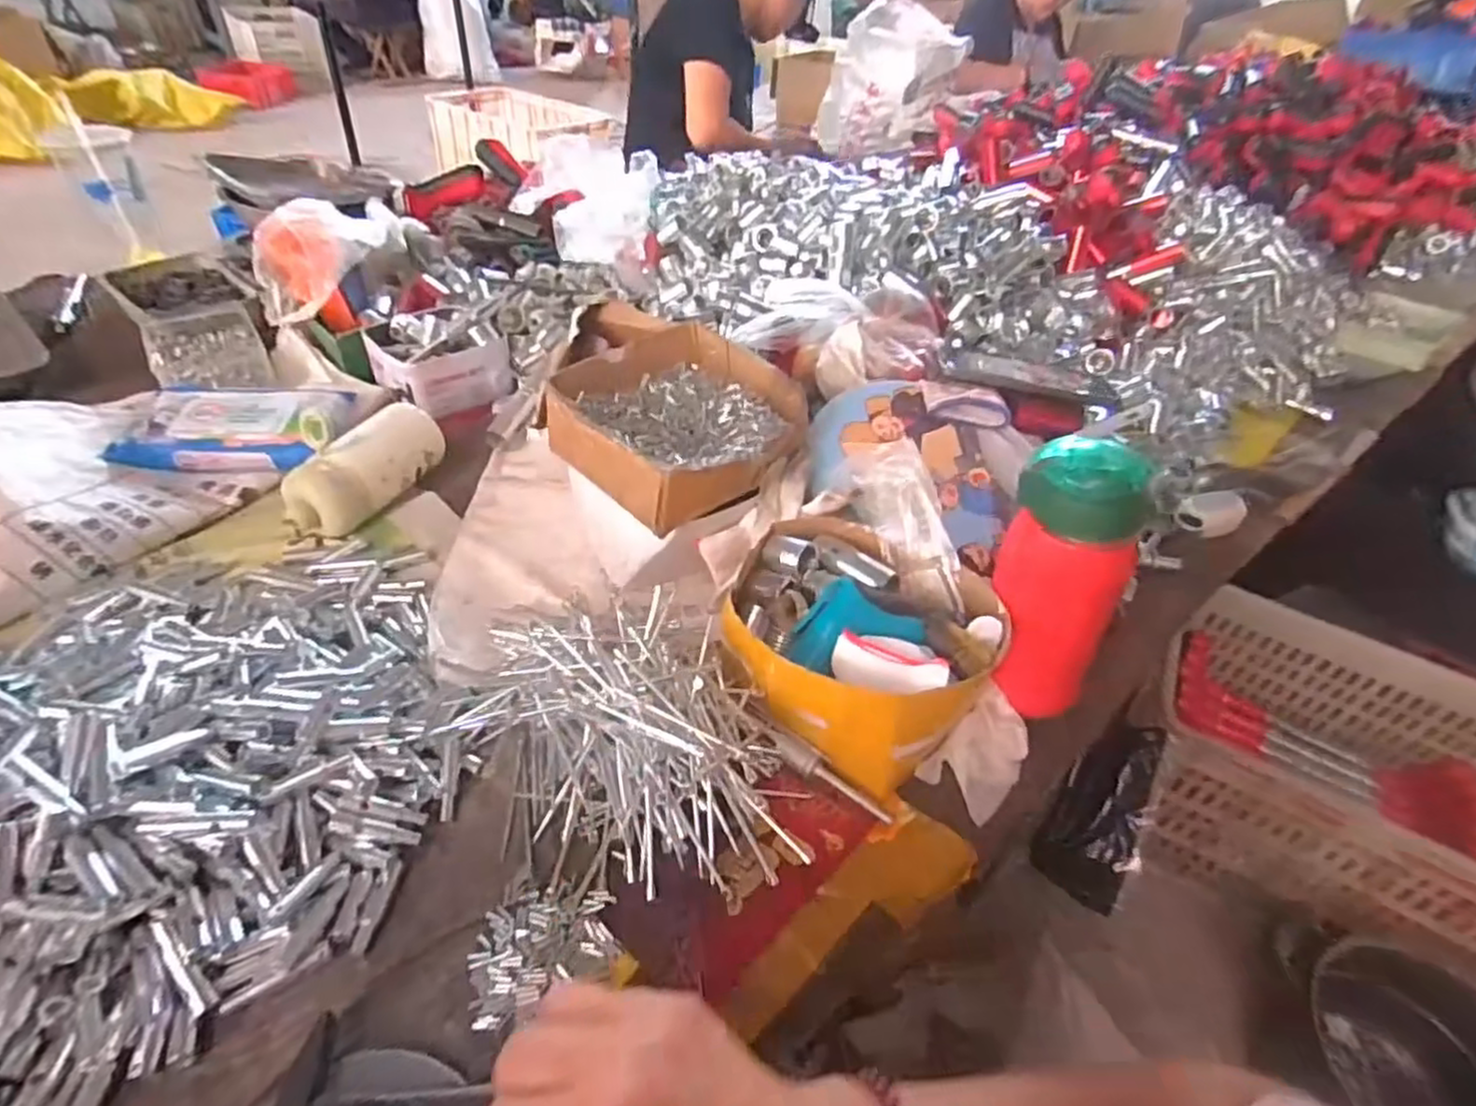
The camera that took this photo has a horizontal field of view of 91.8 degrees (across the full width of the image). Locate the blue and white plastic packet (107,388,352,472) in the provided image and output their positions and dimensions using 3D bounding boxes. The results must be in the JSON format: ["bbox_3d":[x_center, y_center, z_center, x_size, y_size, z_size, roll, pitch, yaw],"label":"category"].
[{"bbox_3d":[-0.474,-0.116,0.676,0.169,0.041,0.114,-1,43,-8],"label":"blue and white plastic packet"}]

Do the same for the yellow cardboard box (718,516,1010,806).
[{"bbox_3d":[0.080,0.058,0.495,0.175,0.075,0.136,26,46,21],"label":"yellow cardboard box"}]

